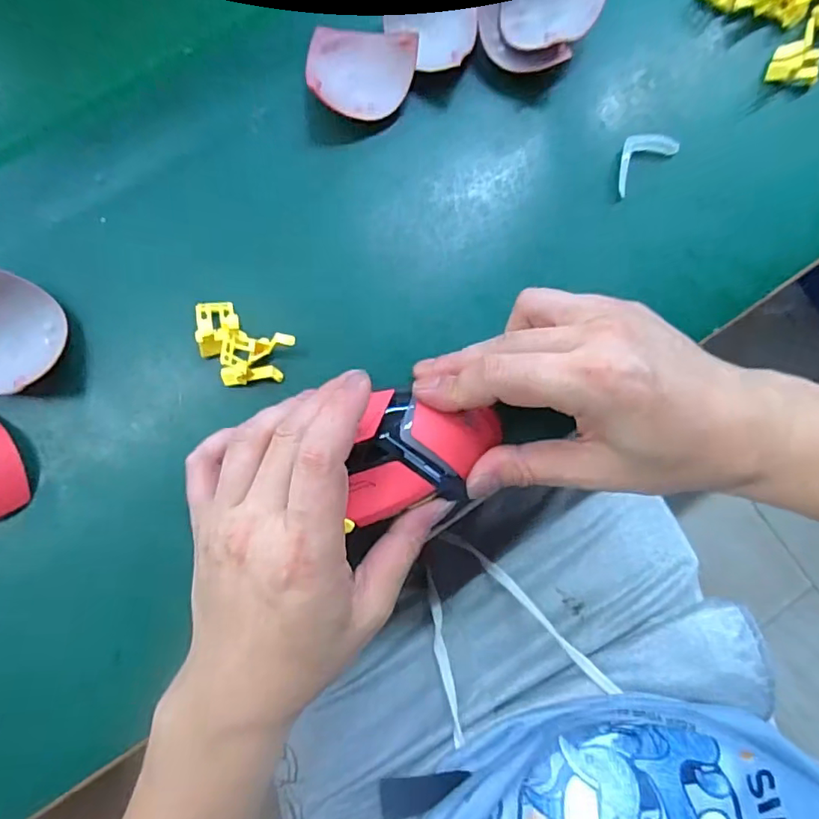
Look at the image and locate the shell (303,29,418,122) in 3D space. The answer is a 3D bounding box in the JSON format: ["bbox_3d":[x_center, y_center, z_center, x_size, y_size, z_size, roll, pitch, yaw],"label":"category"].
[{"bbox_3d":[-0.028,-0.190,0.308,0.058,0.021,0.044,8,83,-2],"label":"shell"}]

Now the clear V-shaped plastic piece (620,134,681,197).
[{"bbox_3d":[0.137,-0.150,0.325,0.044,0.009,0.024,-39,87,-6],"label":"clear V-shaped plastic piece"}]

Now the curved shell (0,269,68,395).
[{"bbox_3d":[-0.201,-0.036,0.276,0.052,0.027,0.058,18,83,-1],"label":"curved shell"}]

